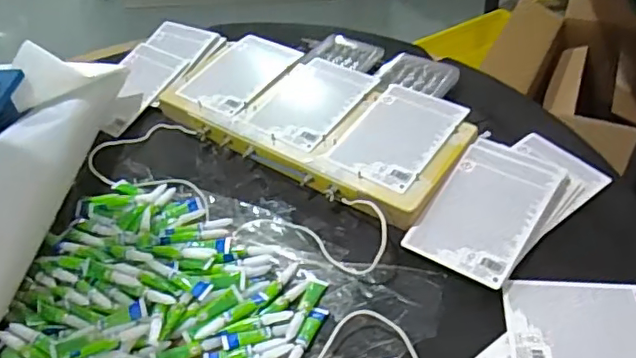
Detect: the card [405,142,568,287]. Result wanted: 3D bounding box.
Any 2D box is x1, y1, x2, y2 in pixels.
[{"bbox_3d":[0.193,0.032,0.643,0.114,0.010,0.182,24,60,30],"label":"card"}]

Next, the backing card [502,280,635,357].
[{"bbox_3d":[0.272,0.145,0.541,0.170,0.006,0.113,2,40,10],"label":"backing card"}]

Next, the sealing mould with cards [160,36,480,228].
[{"bbox_3d":[-0.011,-0.093,0.772,0.423,0.043,0.198,25,55,28],"label":"sealing mould with cards"}]

